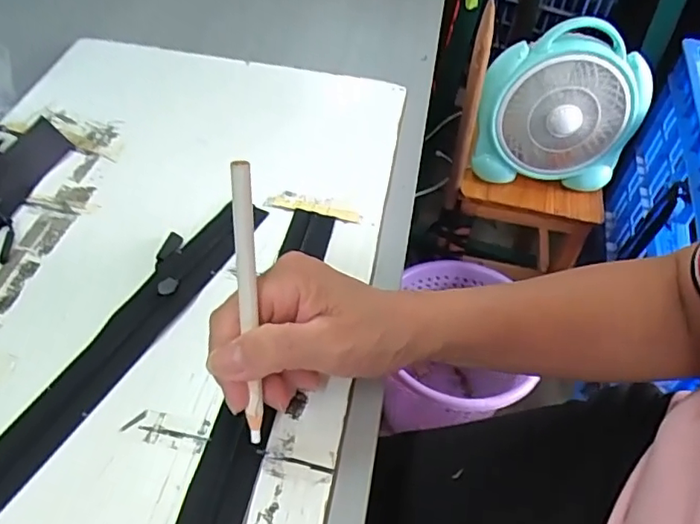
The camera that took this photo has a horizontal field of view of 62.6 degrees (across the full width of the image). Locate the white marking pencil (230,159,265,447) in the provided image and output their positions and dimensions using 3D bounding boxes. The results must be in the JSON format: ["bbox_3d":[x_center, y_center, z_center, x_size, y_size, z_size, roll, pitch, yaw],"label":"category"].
[{"bbox_3d":[-0.049,0.022,0.278,0.010,0.140,0.007,-3,14,-7],"label":"white marking pencil"}]

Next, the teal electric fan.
[{"bbox_3d":[0.311,-0.233,0.856,0.235,0.215,0.102,9,50,3],"label":"teal electric fan"}]

